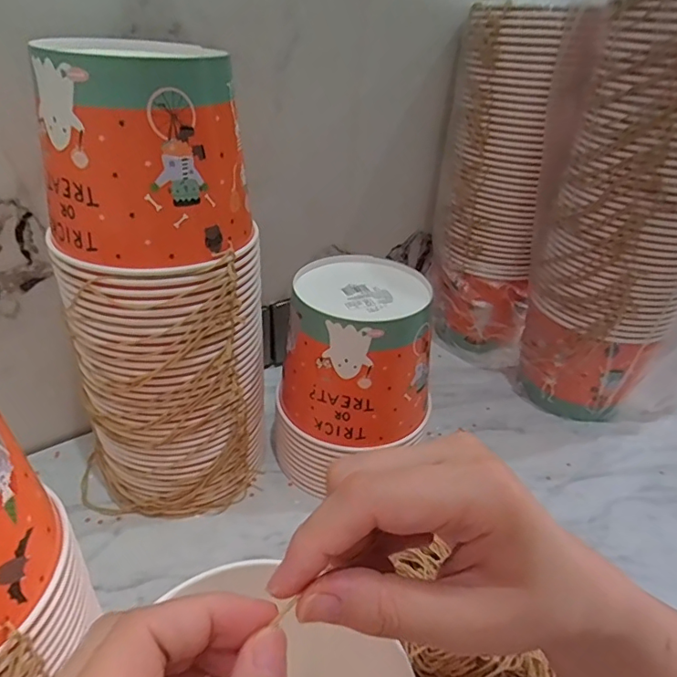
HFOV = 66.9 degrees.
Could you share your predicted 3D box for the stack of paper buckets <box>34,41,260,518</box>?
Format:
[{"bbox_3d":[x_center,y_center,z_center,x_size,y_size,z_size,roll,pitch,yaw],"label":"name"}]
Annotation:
[{"bbox_3d":[-0.141,-0.021,0.436,0.138,0.395,0.129,13,34,14],"label":"stack of paper buckets"}]

